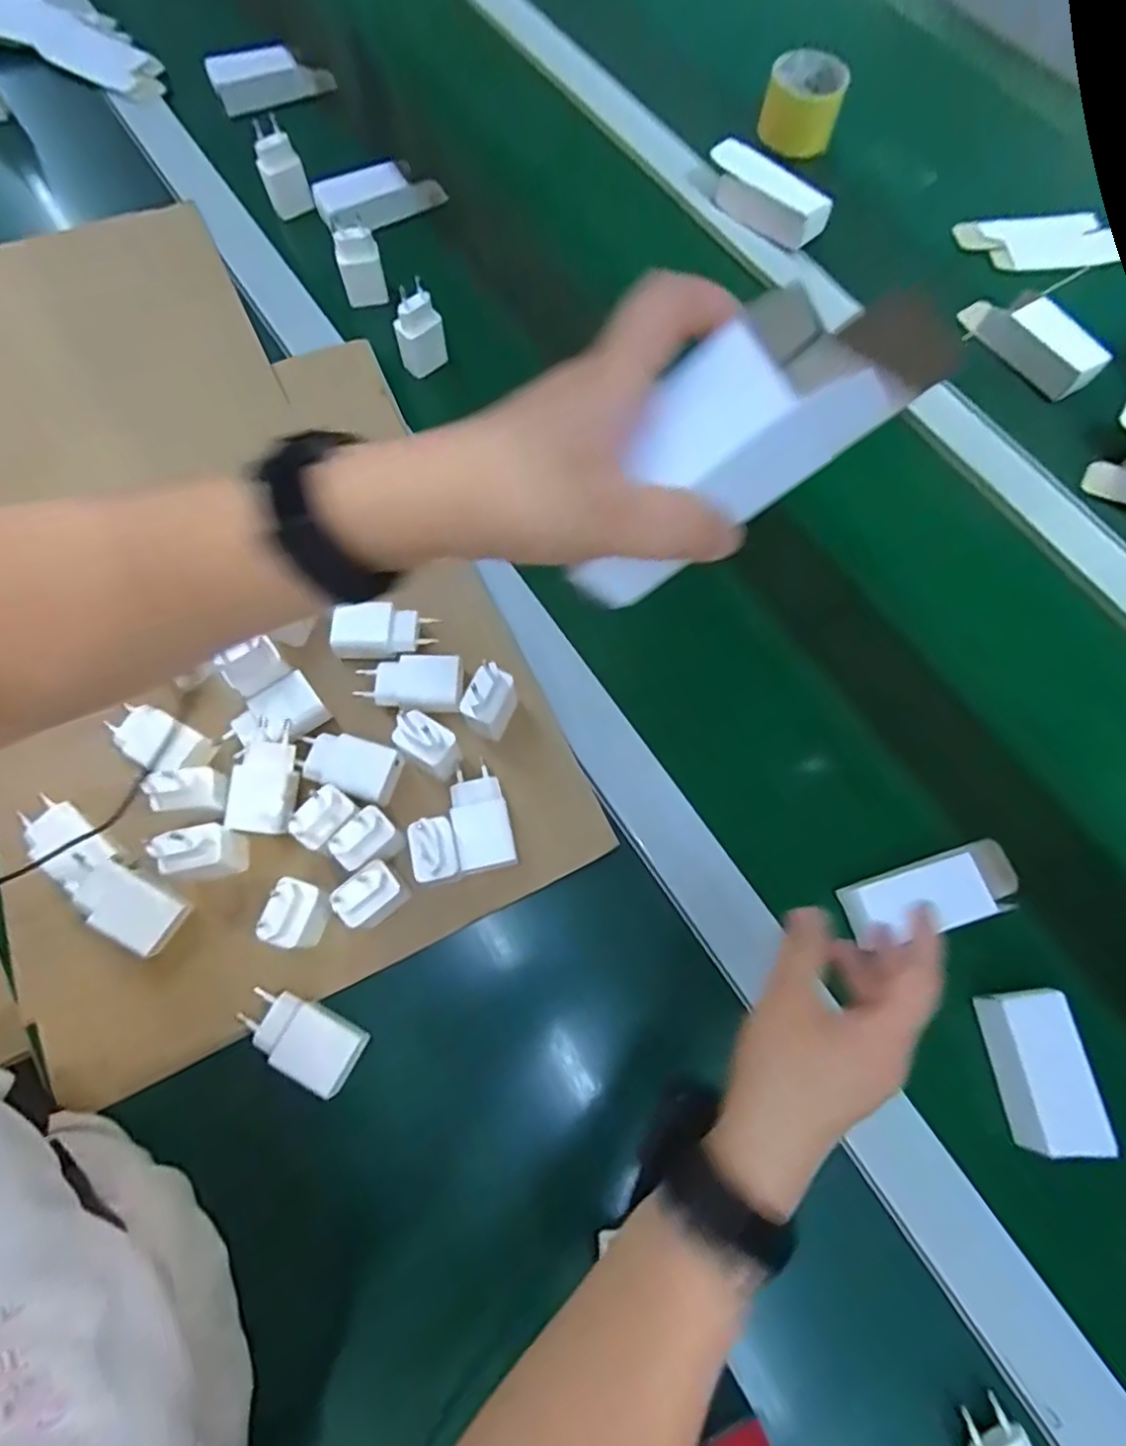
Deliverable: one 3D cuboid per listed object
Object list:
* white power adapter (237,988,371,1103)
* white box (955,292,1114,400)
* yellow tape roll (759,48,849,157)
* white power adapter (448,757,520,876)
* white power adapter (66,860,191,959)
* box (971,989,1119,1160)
[{"bbox_3d":[-0.166,0.199,0.419,0.080,0.024,0.041,25,72,8],"label":"white power adapter"},{"bbox_3d":[0.452,-0.371,0.632,0.043,0.034,0.134,-31,74,-11],"label":"white box"},{"bbox_3d":[0.266,-0.690,0.733,0.084,0.057,0.078,17,72,5],"label":"yellow tape roll"},{"bbox_3d":[-0.058,0.068,0.468,0.039,0.033,0.076,-13,72,-5],"label":"white power adapter"},{"bbox_3d":[-0.286,0.123,0.441,0.067,0.038,0.038,27,73,8],"label":"white power adapter"},{"bbox_3d":[0.309,0.224,0.427,0.047,0.030,0.091,-3,71,-2],"label":"box"}]

